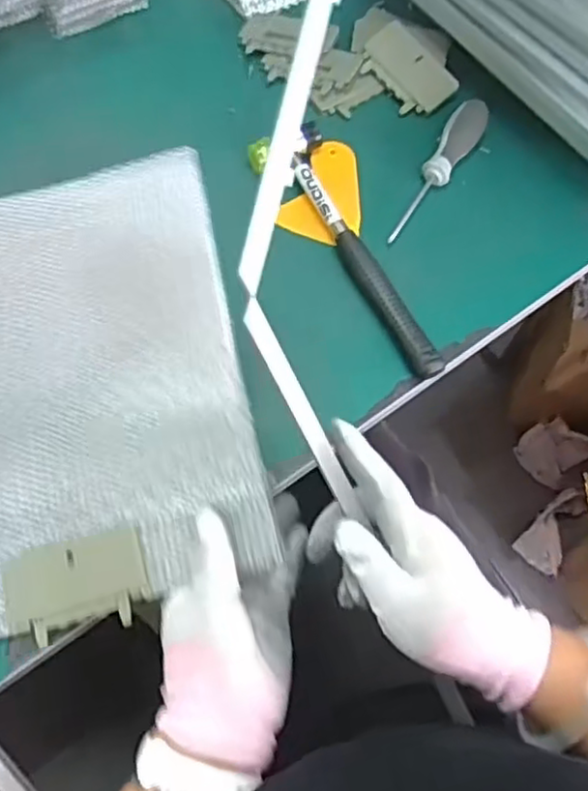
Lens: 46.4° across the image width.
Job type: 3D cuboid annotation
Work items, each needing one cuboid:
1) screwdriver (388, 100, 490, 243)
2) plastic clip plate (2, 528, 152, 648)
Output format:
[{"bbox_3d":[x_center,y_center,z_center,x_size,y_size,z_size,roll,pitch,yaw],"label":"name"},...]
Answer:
[{"bbox_3d":[0.119,-0.187,0.572,0.029,0.022,0.147,32,82,11],"label":"screwdriver"},{"bbox_3d":[-0.132,0.116,0.417,0.086,0.013,0.054,-11,67,-7],"label":"plastic clip plate"}]

